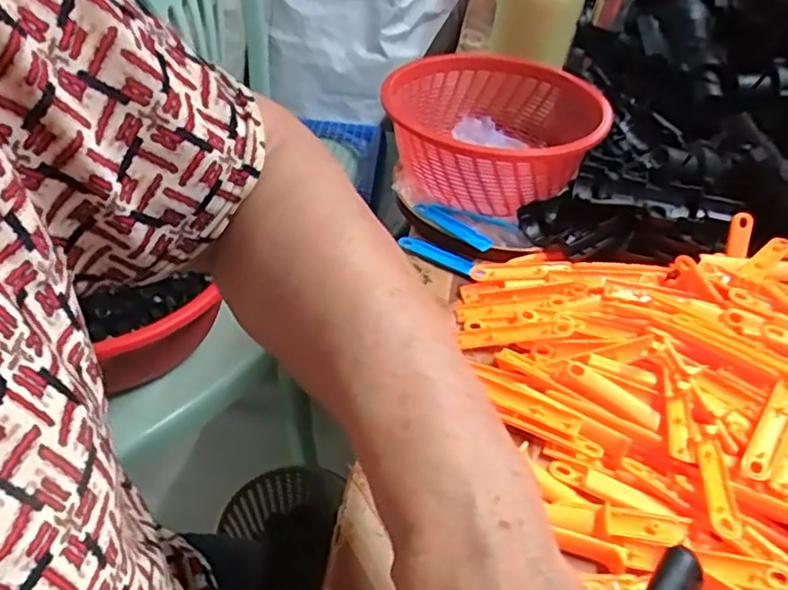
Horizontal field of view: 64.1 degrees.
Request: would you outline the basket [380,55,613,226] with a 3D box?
[{"bbox_3d":[0.082,-0.136,0.533,0.172,0.076,0.173,4,45,-3],"label":"basket"}]

